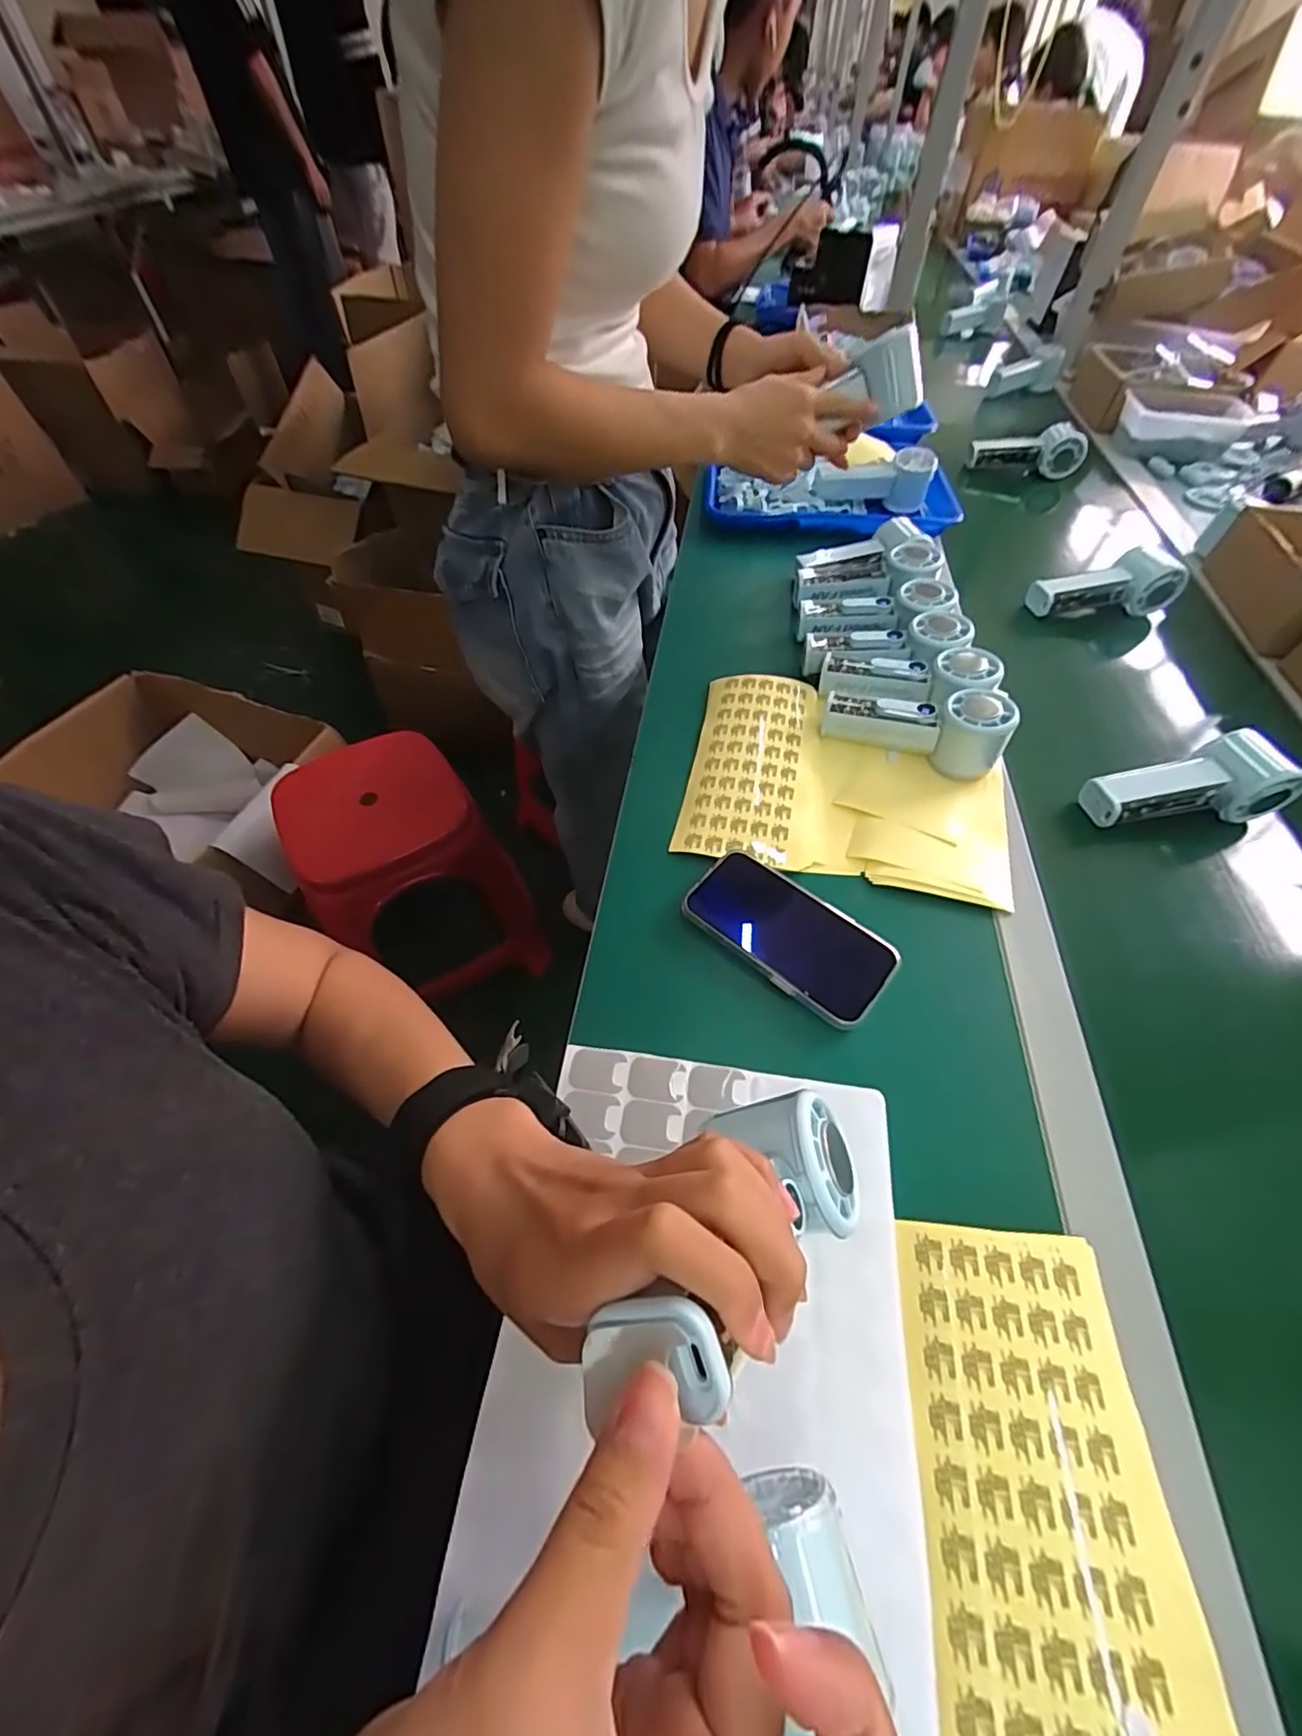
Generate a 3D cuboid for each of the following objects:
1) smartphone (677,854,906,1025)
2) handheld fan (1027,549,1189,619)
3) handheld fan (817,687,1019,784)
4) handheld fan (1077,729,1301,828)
[{"bbox_3d":[0.099,0.045,0.431,0.149,0.008,0.076,36,61,22],"label":"smartphone"},{"bbox_3d":[0.517,-0.319,0.676,0.156,0.060,0.058,-11,56,-9],"label":"handheld fan"},{"bbox_3d":[0.234,-0.128,0.523,0.147,0.053,0.060,7,55,4],"label":"handheld fan"},{"bbox_3d":[0.445,-0.070,0.502,0.149,0.047,0.057,-9,54,8],"label":"handheld fan"}]

